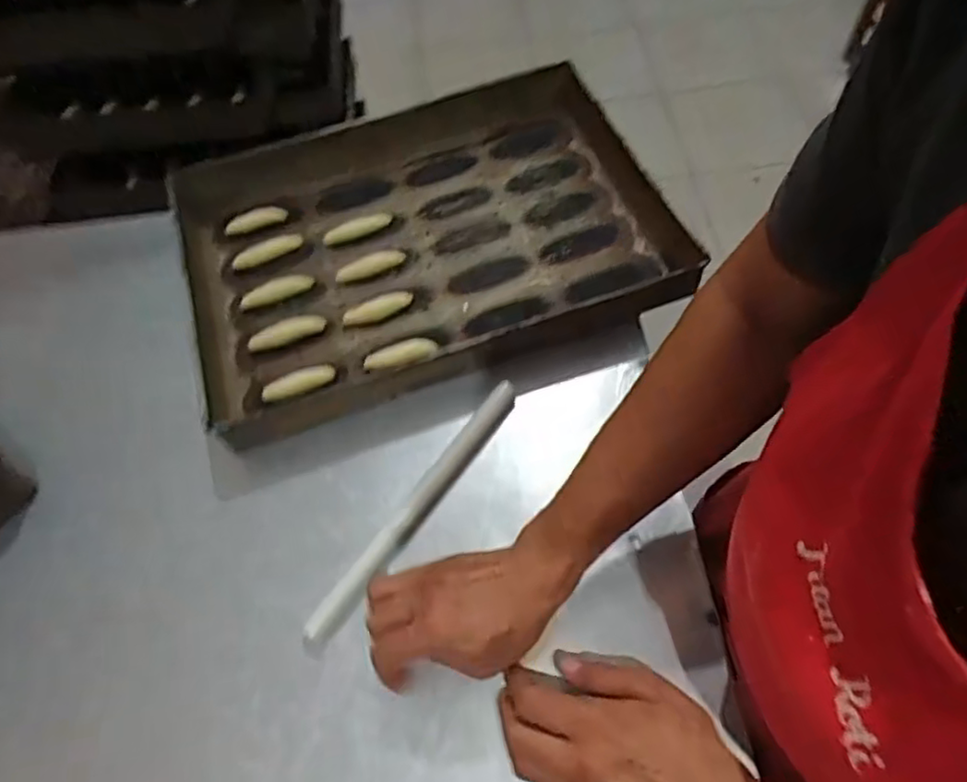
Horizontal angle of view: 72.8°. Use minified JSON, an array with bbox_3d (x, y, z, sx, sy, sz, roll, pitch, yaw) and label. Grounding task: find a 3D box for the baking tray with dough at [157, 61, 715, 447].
[{"bbox_3d":[-0.063,-0.180,0.737,0.538,0.047,0.386,-17,60,-6],"label":"baking tray with dough"}]

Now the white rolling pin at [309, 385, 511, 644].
[{"bbox_3d":[-0.058,0.100,0.579,0.023,0.029,0.274,31,66,20],"label":"white rolling pin"}]

